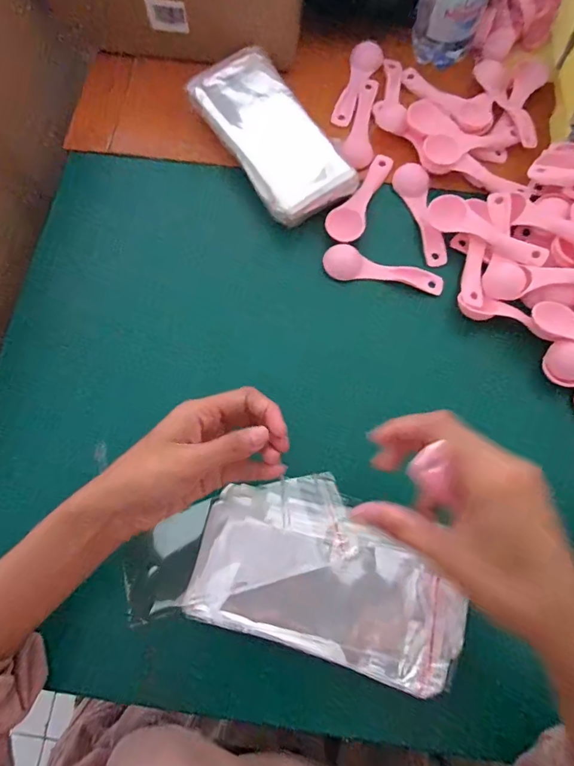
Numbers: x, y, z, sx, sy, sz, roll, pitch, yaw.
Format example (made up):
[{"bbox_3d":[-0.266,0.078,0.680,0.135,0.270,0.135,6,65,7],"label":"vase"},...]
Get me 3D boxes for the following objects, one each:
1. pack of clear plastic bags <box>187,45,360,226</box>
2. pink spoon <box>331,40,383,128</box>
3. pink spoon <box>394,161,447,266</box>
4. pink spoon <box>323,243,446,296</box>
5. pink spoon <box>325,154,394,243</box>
[{"bbox_3d":[-0.018,-0.246,0.455,0.090,0.036,0.191,-31,76,-8],"label":"pack of clear plastic bags"},{"bbox_3d":[0.074,-0.325,0.493,0.032,0.012,0.104,21,75,6],"label":"pink spoon"},{"bbox_3d":[0.134,-0.169,0.452,0.032,0.011,0.113,-11,74,-3],"label":"pink spoon"},{"bbox_3d":[0.093,-0.109,0.437,0.113,0.014,0.029,12,74,4],"label":"pink spoon"},{"bbox_3d":[0.073,-0.189,0.452,0.036,0.016,0.114,22,75,7],"label":"pink spoon"}]

